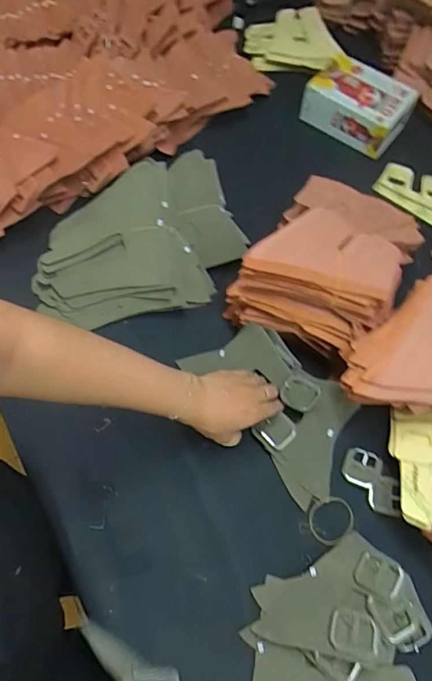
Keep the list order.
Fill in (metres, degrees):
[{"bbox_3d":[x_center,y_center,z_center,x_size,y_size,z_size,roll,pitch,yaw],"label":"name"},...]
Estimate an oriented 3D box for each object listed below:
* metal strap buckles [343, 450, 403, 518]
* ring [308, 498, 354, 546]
[{"bbox_3d":[0.196,0.175,0.566,0.047,0.008,0.089,-35,73,-16],"label":"metal strap buckles"},{"bbox_3d":[0.139,0.217,0.549,0.056,0.008,0.052,1,67,-2],"label":"ring"}]

